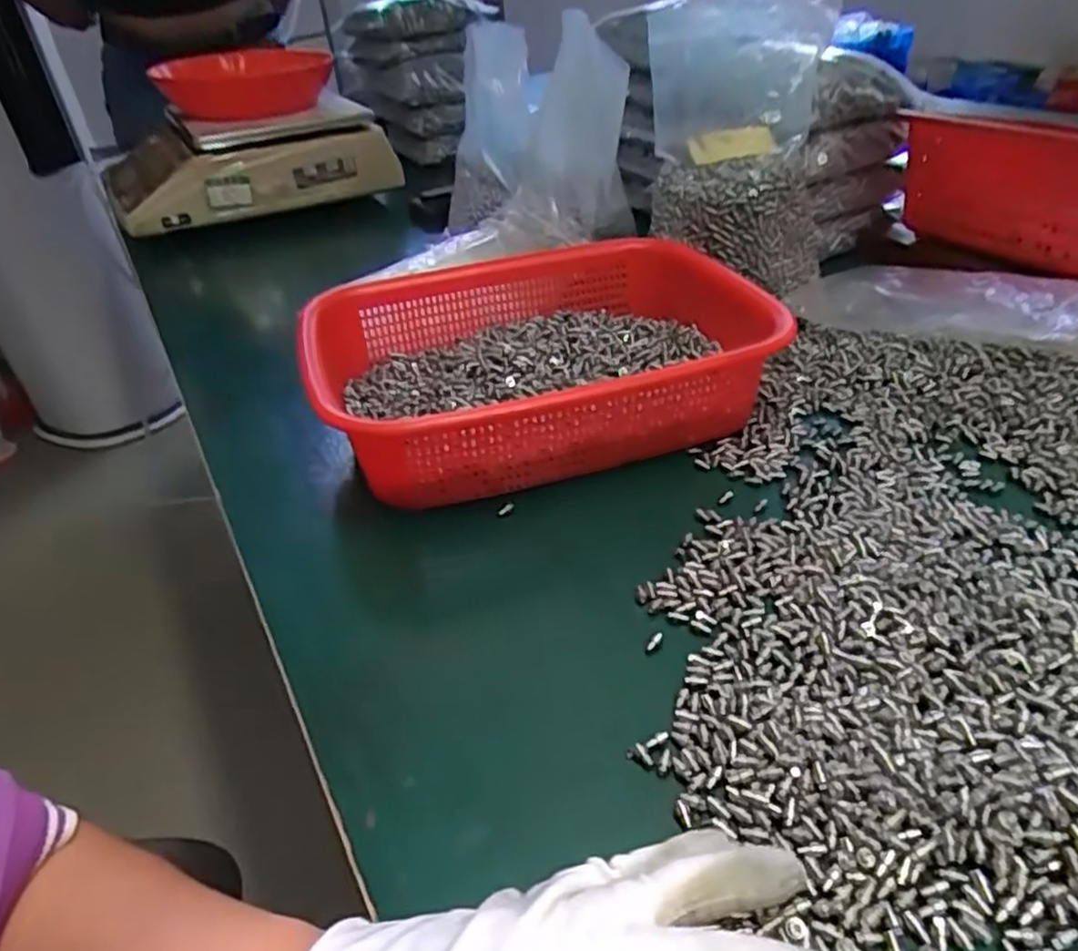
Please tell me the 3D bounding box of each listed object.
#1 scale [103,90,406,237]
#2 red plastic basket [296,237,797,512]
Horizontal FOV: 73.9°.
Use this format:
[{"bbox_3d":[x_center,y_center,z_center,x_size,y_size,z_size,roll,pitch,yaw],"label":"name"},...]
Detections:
[{"bbox_3d":[-0.407,-0.447,0.999,0.362,0.106,0.362,-20,39,-18],"label":"scale"},{"bbox_3d":[0.001,-0.076,0.477,0.259,0.076,0.217,-13,38,-9],"label":"red plastic basket"}]

